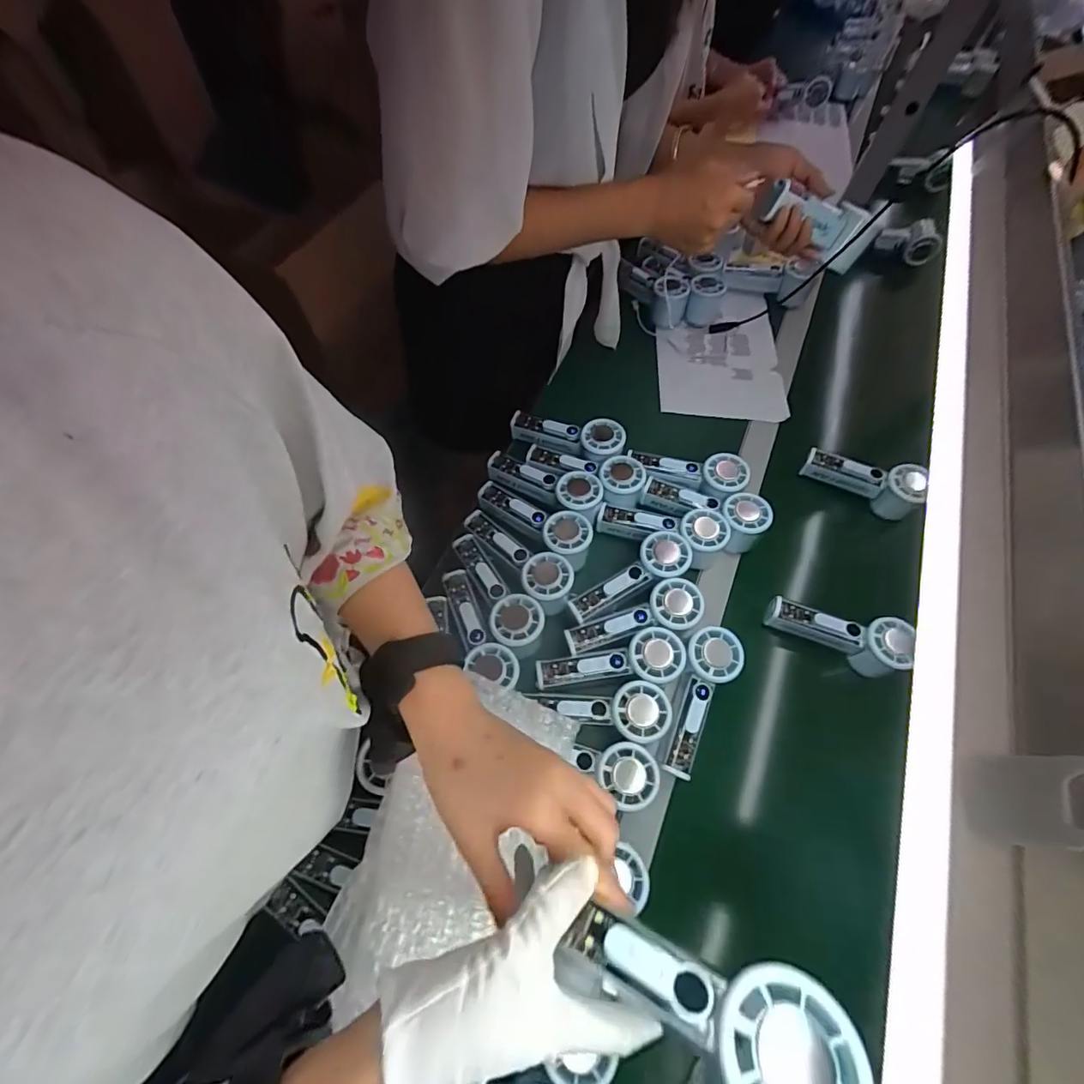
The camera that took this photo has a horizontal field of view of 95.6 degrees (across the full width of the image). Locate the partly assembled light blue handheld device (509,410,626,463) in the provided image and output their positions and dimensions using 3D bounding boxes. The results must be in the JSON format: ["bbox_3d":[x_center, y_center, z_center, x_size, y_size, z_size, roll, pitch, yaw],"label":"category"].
[{"bbox_3d":[0.032,-0.142,0.655,0.154,0.036,0.061,13,63,18],"label":"partly assembled light blue handheld device"}]

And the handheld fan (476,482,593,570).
[{"bbox_3d":[-0.010,-0.024,0.602,0.158,0.047,0.056,28,64,26],"label":"handheld fan"}]

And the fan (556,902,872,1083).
[{"bbox_3d":[0.069,0.208,0.221,0.130,0.024,0.052,4,59,32],"label":"fan"}]

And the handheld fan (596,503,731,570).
[{"bbox_3d":[0.144,-0.012,0.597,0.154,0.049,0.057,10,63,1],"label":"handheld fan"}]

